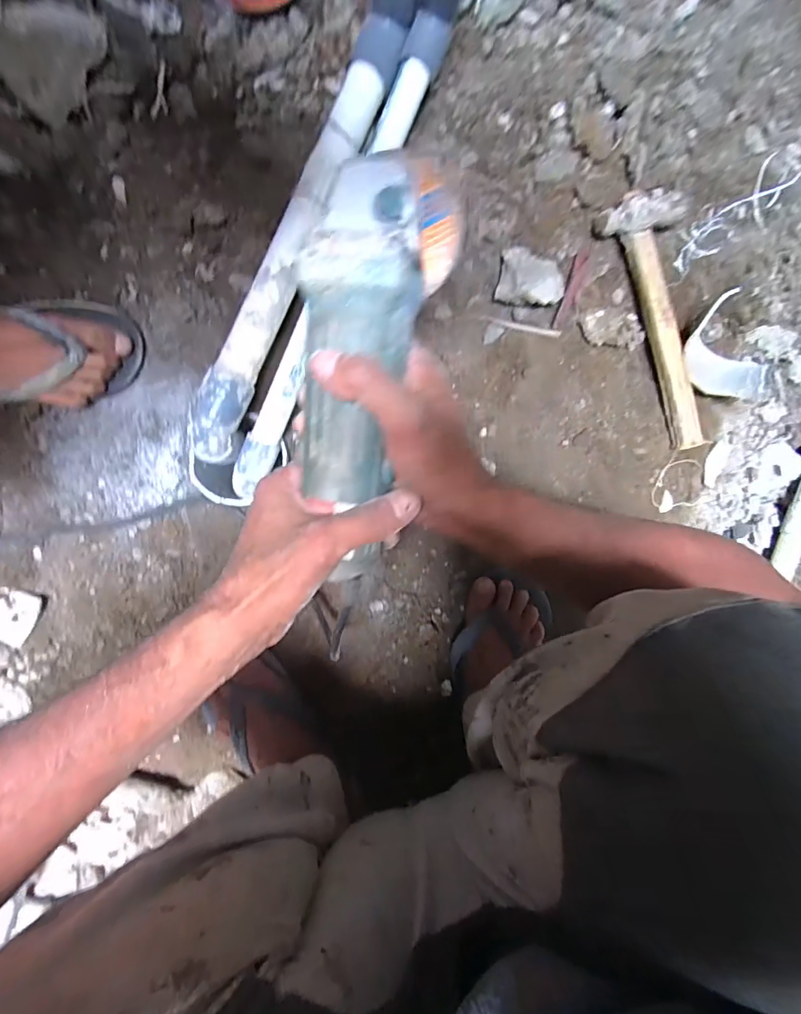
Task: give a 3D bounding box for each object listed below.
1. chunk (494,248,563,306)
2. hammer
[{"bbox_3d":[0.162,-0.279,0.554,0.082,0.032,0.061,9,92,-7],"label":"chunk"},{"bbox_3d":[0.334,-0.233,0.559,0.105,0.038,0.309,-21,95,-5],"label":"hammer"}]

